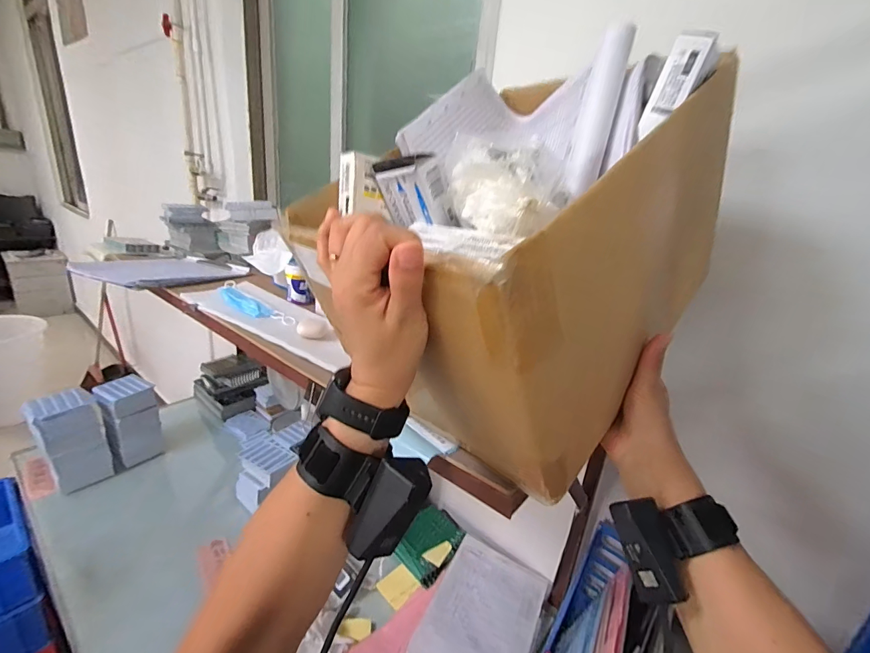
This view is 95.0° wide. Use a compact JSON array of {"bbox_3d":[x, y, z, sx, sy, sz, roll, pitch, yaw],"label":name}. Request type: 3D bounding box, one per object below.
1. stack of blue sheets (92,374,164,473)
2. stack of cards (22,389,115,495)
[{"bbox_3d":[-0.938,0.285,1.224,0.160,0.214,0.130,21,25,37],"label":"stack of blue sheets"},{"bbox_3d":[-1.008,0.309,1.108,0.120,0.251,0.138,21,25,36],"label":"stack of cards"}]

